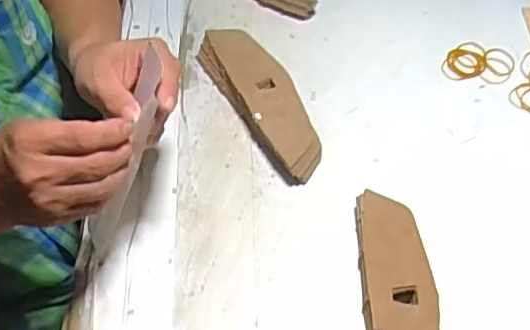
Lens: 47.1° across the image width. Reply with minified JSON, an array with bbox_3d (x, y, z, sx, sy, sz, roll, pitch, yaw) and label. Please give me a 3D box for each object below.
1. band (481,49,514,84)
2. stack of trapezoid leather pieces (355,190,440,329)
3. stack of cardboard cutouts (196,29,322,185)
[{"bbox_3d":[0.277,-0.118,0.720,0.035,0.004,0.058,17,57,12],"label":"band"},{"bbox_3d":[0.118,0.125,0.535,0.058,0.041,0.207,-2,55,0],"label":"stack of trapezoid leather pieces"},{"bbox_3d":[-0.002,-0.073,0.670,0.063,0.040,0.210,-25,58,-15],"label":"stack of cardboard cutouts"}]

